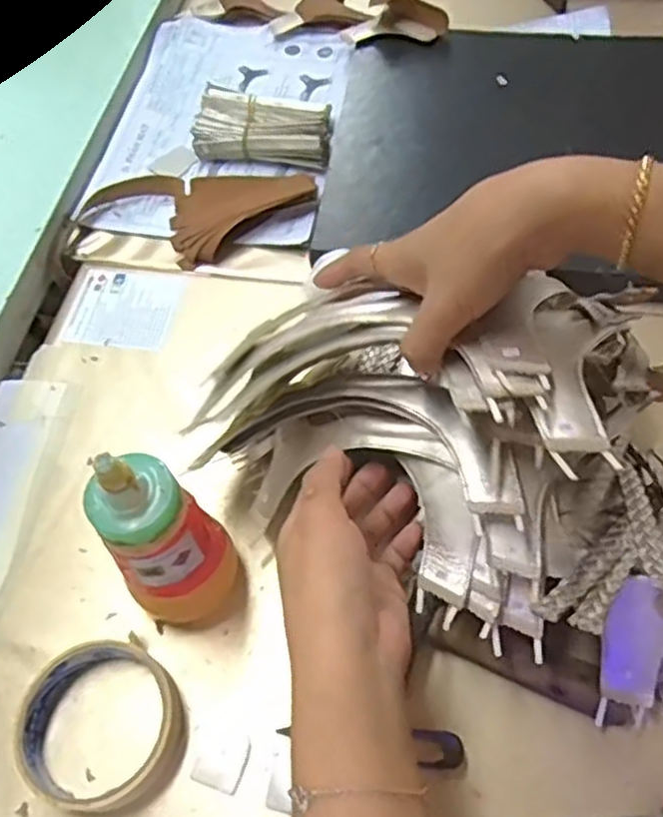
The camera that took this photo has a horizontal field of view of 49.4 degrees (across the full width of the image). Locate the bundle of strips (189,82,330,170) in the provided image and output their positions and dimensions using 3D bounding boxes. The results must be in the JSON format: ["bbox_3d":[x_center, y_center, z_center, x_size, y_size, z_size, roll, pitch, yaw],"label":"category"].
[{"bbox_3d":[-0.061,-0.260,0.658,0.127,0.025,0.069,10,60,9],"label":"bundle of strips"}]

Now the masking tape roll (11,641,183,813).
[{"bbox_3d":[-0.130,0.176,0.402,0.088,0.021,0.087,-1,59,2],"label":"masking tape roll"}]

